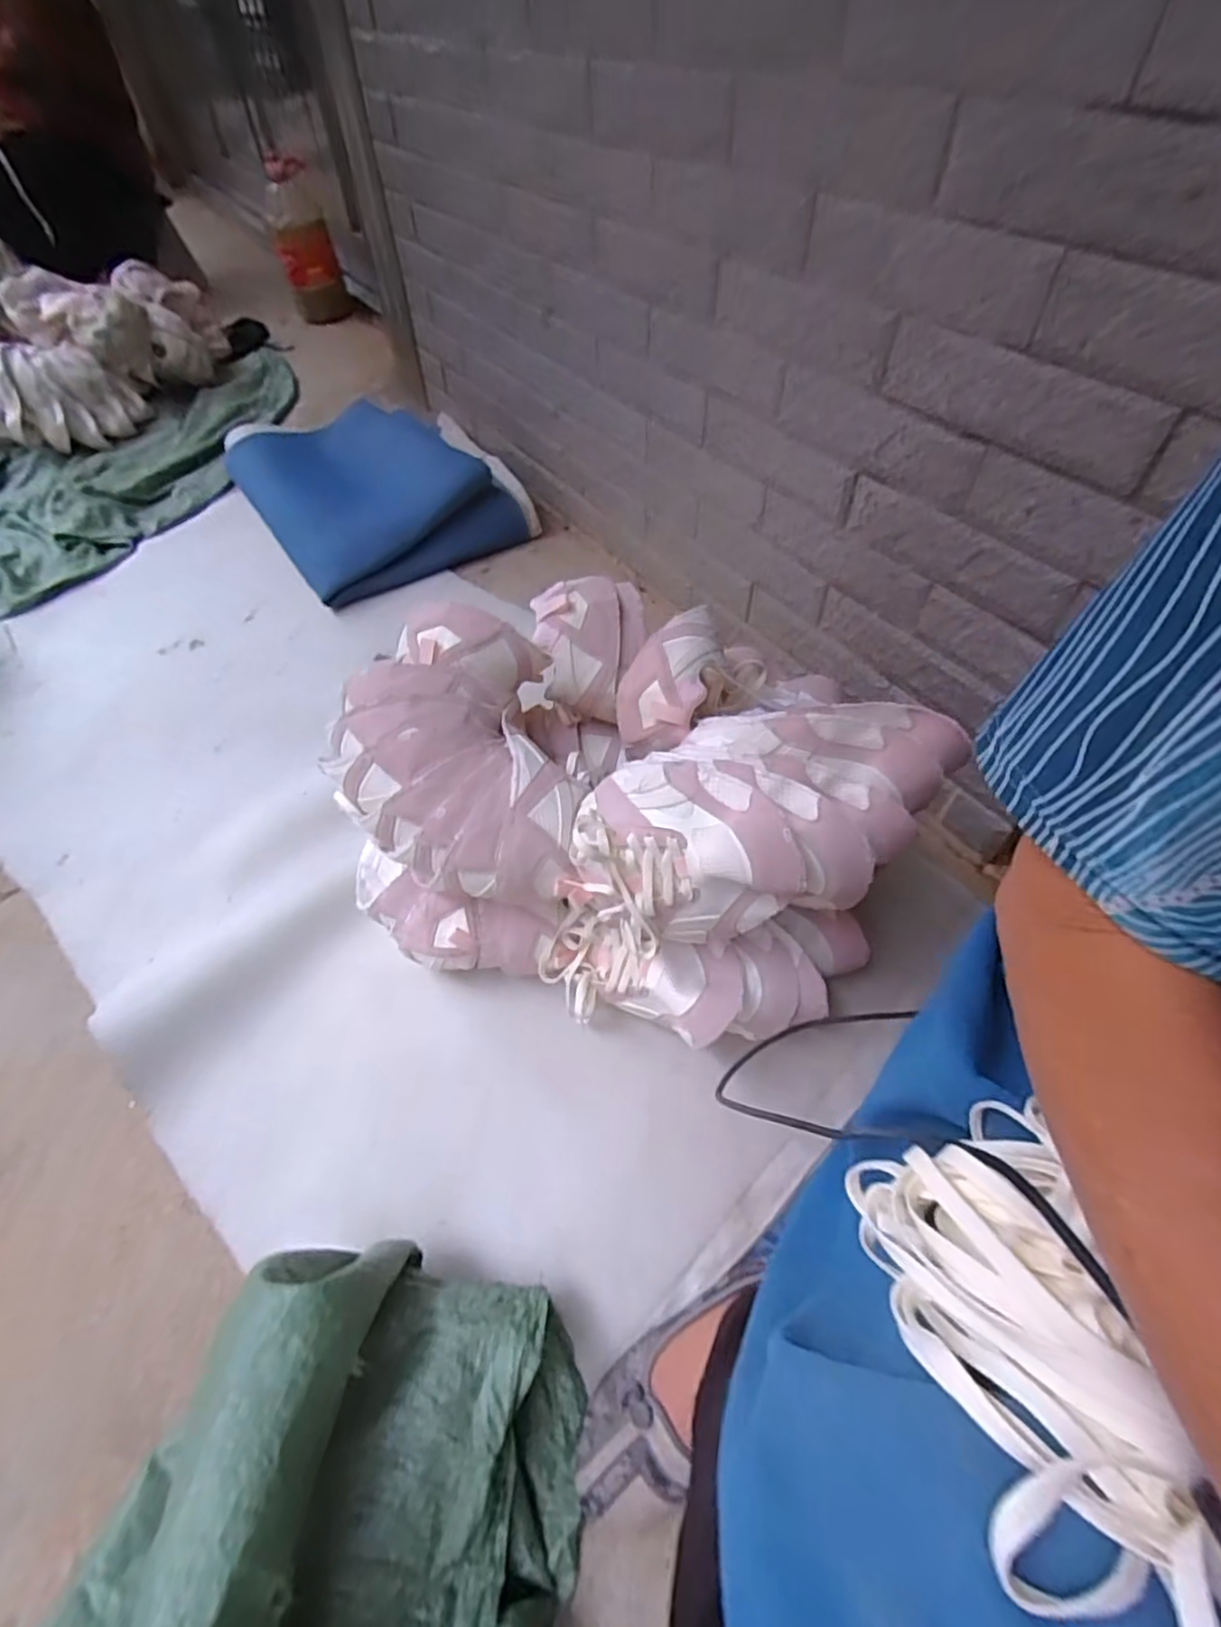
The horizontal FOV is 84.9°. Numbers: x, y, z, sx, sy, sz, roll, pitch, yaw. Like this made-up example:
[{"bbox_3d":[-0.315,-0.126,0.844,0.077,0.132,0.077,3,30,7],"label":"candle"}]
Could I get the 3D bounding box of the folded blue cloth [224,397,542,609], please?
[{"bbox_3d":[-0.492,-0.702,1.358,0.485,0.083,0.716,-26,57,-13],"label":"folded blue cloth"}]

